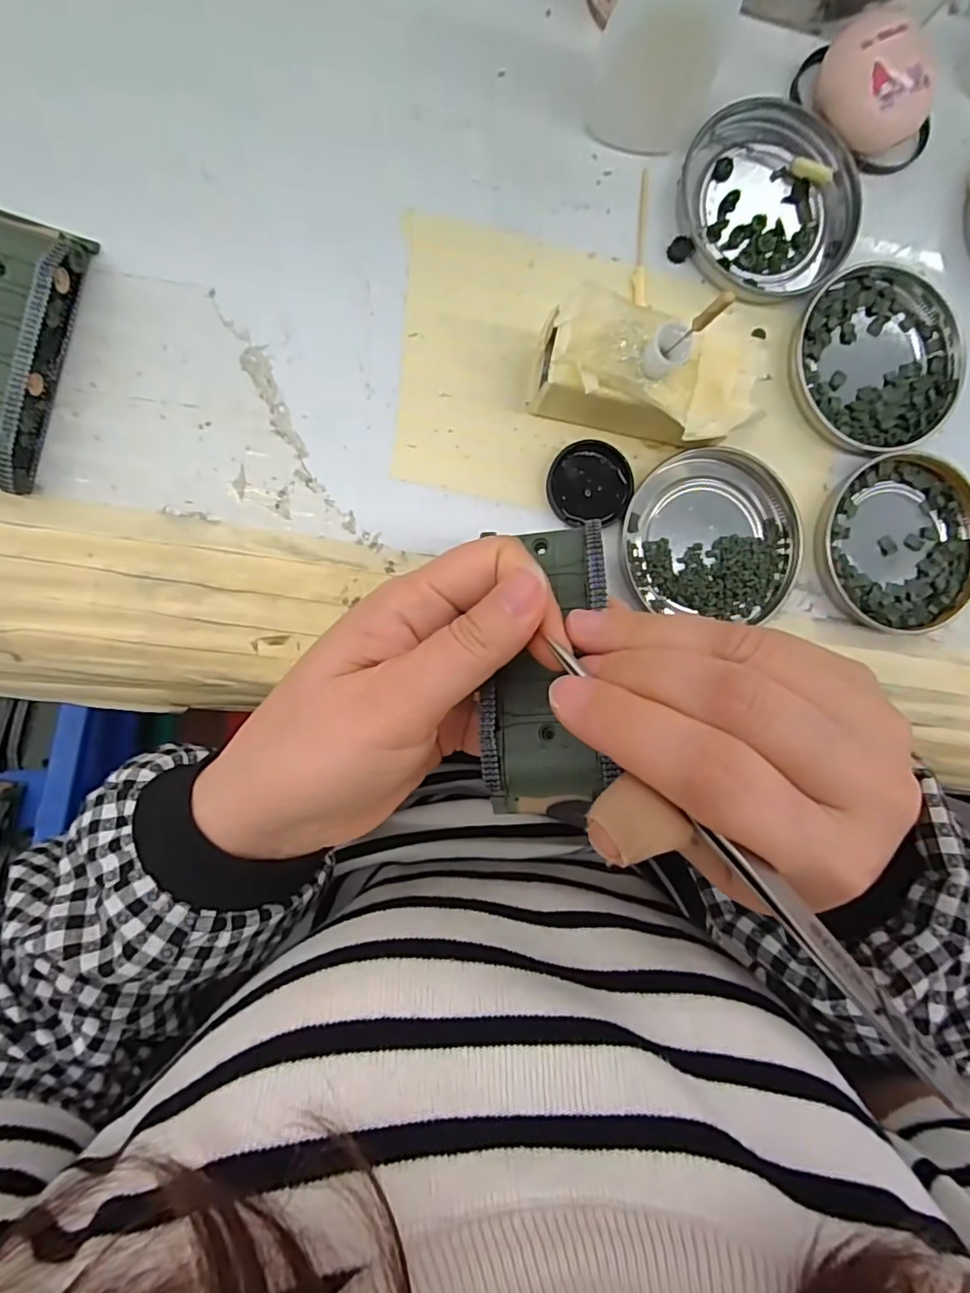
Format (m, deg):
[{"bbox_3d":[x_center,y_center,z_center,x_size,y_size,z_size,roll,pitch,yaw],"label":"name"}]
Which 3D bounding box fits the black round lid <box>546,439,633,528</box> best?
[{"bbox_3d":[0.044,-0.068,0.240,0.035,0.007,0.033,0,91,-7],"label":"black round lid"}]

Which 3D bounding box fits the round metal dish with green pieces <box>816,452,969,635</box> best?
[{"bbox_3d":[0.188,-0.046,0.258,0.075,0.008,0.076,0,91,-7],"label":"round metal dish with green pieces"}]

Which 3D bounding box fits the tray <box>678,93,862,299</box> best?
[{"bbox_3d":[0.122,-0.190,0.245,0.074,0.009,0.077,0,91,-7],"label":"tray"}]

